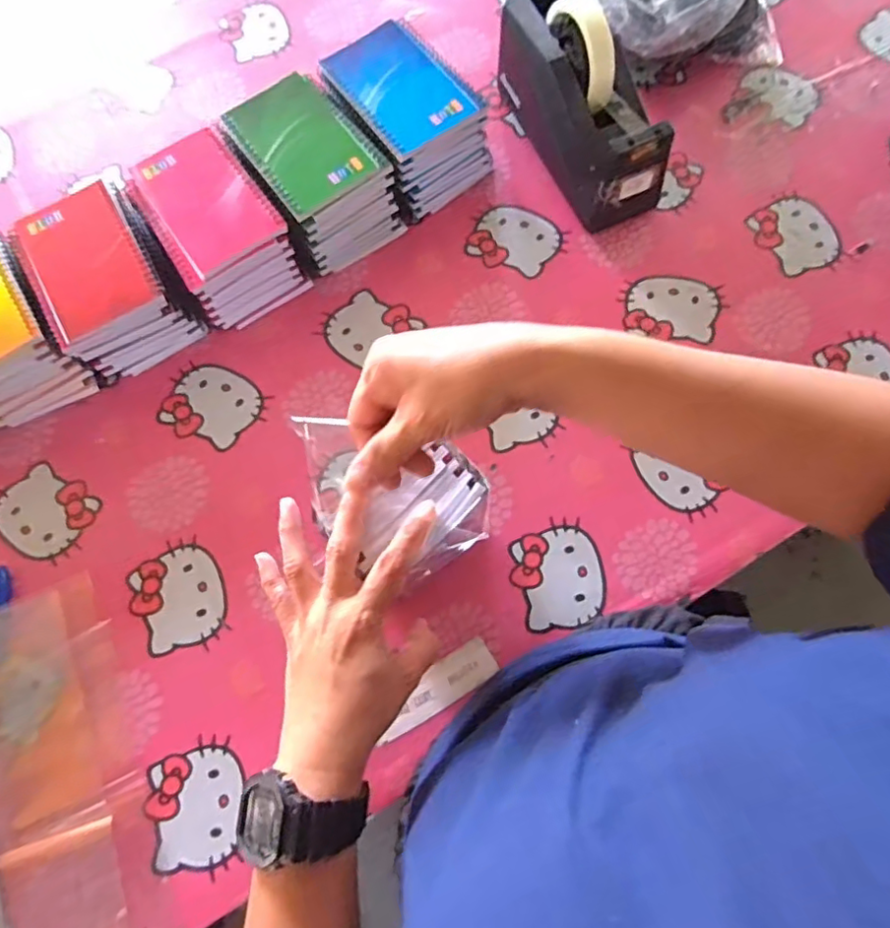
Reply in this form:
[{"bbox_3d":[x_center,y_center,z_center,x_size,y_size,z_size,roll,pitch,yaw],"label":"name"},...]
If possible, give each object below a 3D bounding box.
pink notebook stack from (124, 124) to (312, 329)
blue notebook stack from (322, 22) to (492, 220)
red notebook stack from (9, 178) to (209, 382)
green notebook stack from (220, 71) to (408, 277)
[{"bbox_3d":[-0.201,-0.206,0.523,0.093,0.076,0.134,-32,76,-8],"label":"pink notebook stack"},{"bbox_3d":[-0.039,-0.317,0.546,0.103,0.085,0.138,-37,76,-10],"label":"blue notebook stack"},{"bbox_3d":[-0.290,-0.157,0.509,0.100,0.077,0.124,-29,75,-8],"label":"red notebook stack"},{"bbox_3d":[-0.120,-0.260,0.532,0.097,0.083,0.140,-36,76,-9],"label":"green notebook stack"}]

